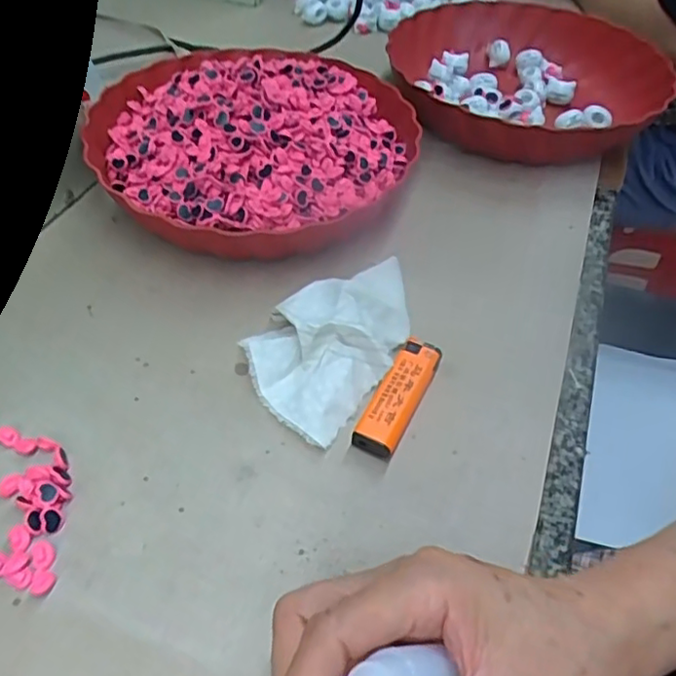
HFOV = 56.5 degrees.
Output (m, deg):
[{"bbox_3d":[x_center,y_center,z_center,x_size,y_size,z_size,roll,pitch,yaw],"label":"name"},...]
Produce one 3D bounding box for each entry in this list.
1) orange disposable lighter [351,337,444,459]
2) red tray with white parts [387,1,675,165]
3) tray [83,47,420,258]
[{"bbox_3d":[0.035,0.032,0.358,0.026,0.014,0.081,24,51,14],"label":"orange disposable lighter"},{"bbox_3d":[0.165,-0.231,0.566,0.232,0.057,0.251,22,50,12],"label":"red tray with white parts"},{"bbox_3d":[-0.063,-0.154,0.471,0.220,0.071,0.228,26,51,16],"label":"tray"}]

